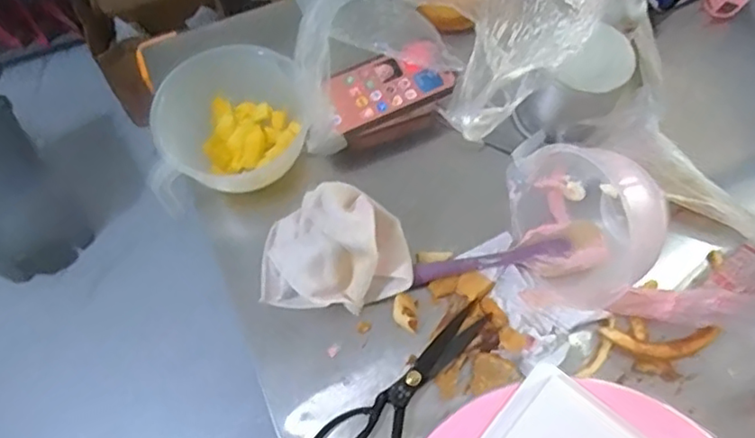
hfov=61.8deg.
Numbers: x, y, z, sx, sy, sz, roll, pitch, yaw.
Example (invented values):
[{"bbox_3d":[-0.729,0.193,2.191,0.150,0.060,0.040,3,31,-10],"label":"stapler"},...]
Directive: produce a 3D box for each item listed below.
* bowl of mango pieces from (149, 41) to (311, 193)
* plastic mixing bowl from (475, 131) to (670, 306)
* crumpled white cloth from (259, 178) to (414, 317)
[{"bbox_3d":[-0.148,-0.114,0.663,0.146,0.076,0.158,0,65,0],"label":"bowl of mango pieces"},{"bbox_3d":[0.191,-0.004,0.610,0.161,0.120,0.141,32,69,14],"label":"plastic mixing bowl"},{"bbox_3d":[-0.039,0.027,0.630,0.149,0.076,0.116,6,65,3],"label":"crumpled white cloth"}]

